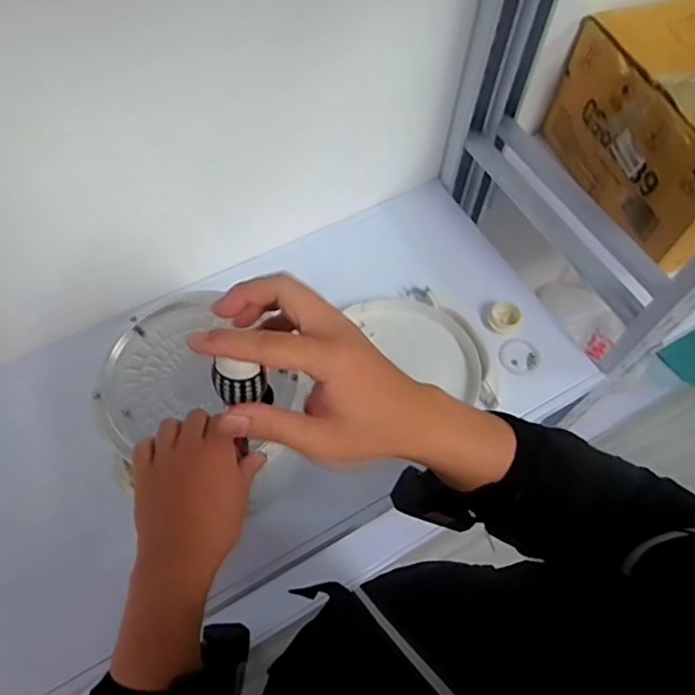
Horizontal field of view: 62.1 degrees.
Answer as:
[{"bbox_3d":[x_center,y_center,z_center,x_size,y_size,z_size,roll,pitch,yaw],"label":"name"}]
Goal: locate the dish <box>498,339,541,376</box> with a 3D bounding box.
[{"bbox_3d":[0.235,0.013,0.787,0.056,0.011,0.049,24,64,11],"label":"dish"}]

